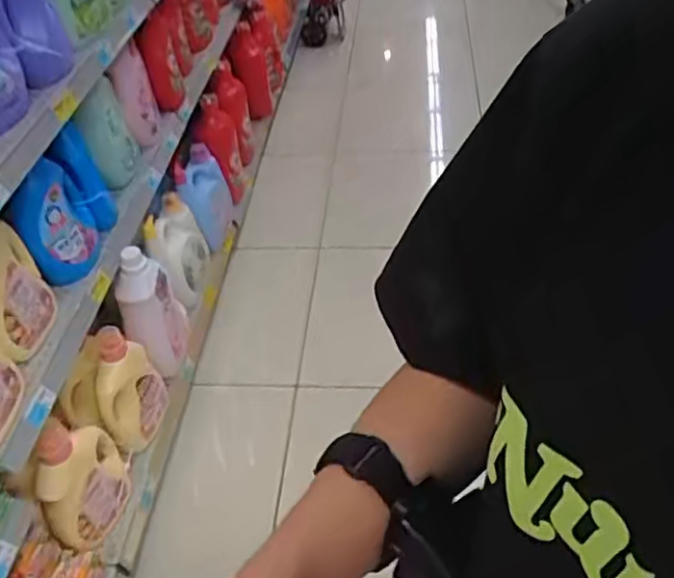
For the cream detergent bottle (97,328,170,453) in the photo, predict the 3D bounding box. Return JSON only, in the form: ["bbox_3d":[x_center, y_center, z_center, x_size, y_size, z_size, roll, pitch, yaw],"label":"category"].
[{"bbox_3d":[-0.434,0.212,1.406,0.084,0.257,0.141,1,42,6],"label":"cream detergent bottle"}]

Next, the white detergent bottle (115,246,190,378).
[{"bbox_3d":[-0.417,0.043,1.515,0.079,0.342,0.116,4,42,10],"label":"white detergent bottle"}]

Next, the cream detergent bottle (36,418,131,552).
[{"bbox_3d":[-0.482,0.357,1.266,0.097,0.258,0.179,-6,42,-1],"label":"cream detergent bottle"}]

